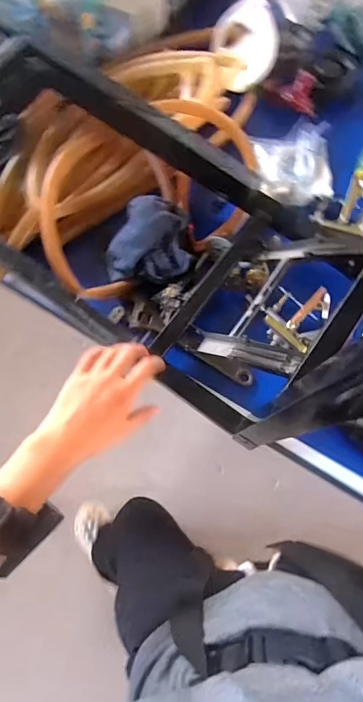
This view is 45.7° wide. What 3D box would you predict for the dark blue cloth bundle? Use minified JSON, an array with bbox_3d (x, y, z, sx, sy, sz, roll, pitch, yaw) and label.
[{"bbox_3d":[-0.053,-0.170,0.682,0.127,0.075,0.122,0,66,-1],"label":"dark blue cloth bundle"}]

